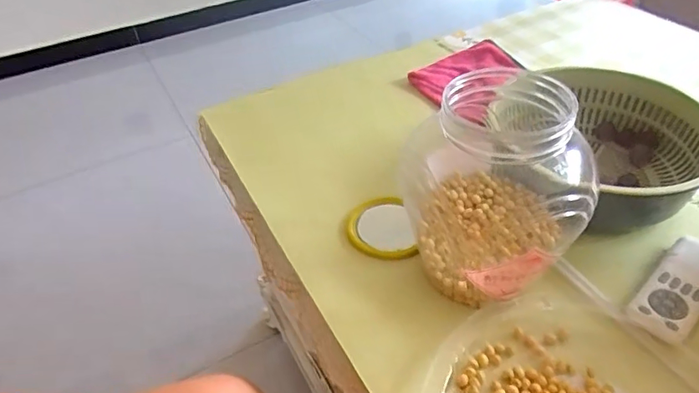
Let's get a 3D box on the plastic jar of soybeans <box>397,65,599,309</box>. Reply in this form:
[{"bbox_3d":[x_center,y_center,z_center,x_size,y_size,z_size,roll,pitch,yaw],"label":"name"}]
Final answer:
[{"bbox_3d":[0.124,0.005,0.428,0.121,0.176,0.124,-3,41,2],"label":"plastic jar of soybeans"}]

